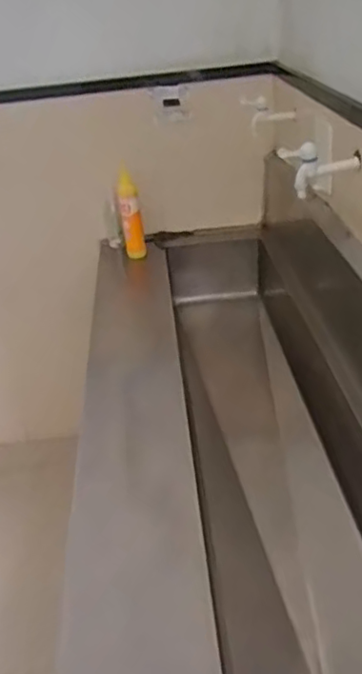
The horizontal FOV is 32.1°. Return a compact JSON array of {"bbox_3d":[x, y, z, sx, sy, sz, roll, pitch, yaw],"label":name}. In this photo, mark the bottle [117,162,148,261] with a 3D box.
[{"bbox_3d":[-0.139,-0.339,1.766,0.057,0.260,0.054,-7,30,-1],"label":"bottle"}]

